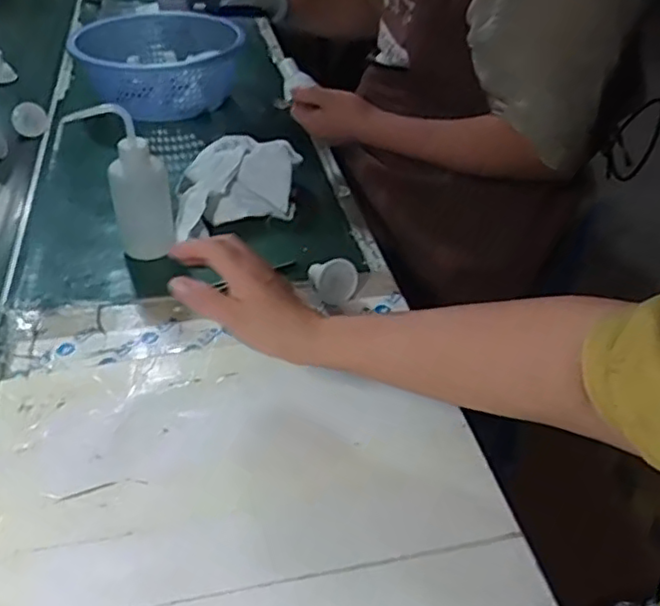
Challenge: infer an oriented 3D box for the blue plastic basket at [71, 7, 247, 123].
[{"bbox_3d":[-0.284,-0.395,1.084,0.260,0.100,0.246,-13,42,-17],"label":"blue plastic basket"}]

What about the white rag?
[{"bbox_3d":[-0.111,-0.149,0.807,0.151,0.071,0.160,-4,40,-7],"label":"white rag"}]

